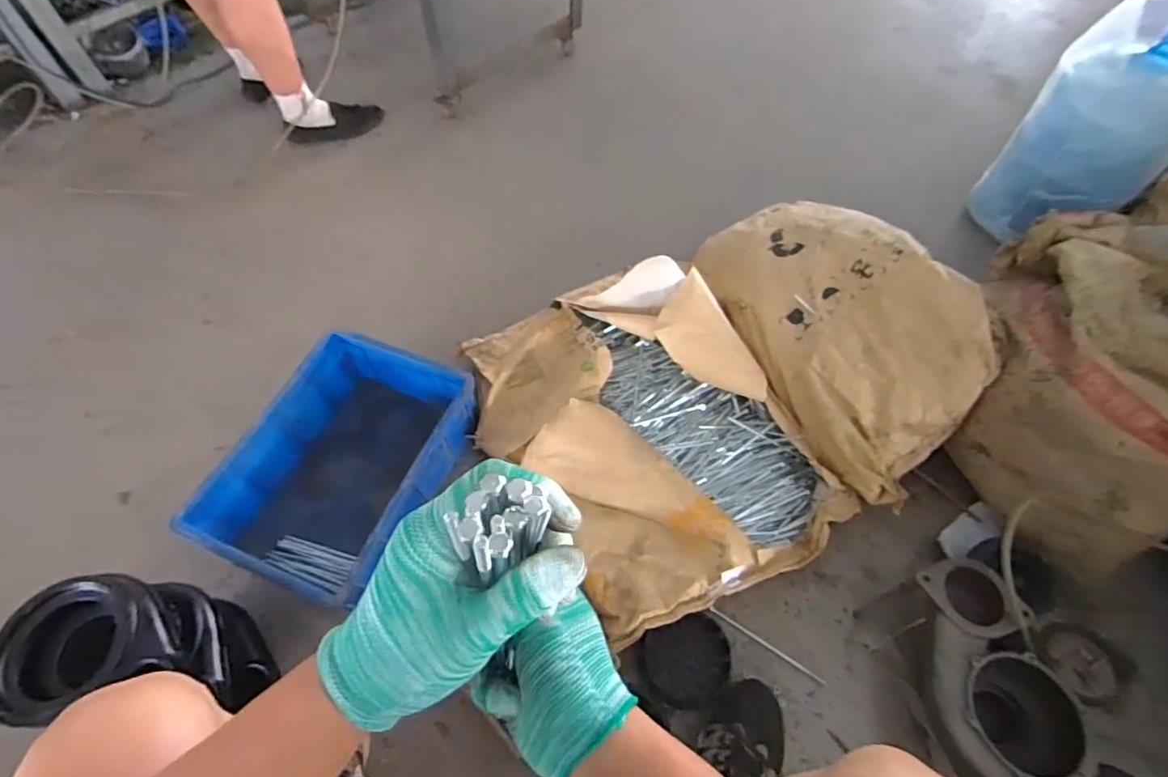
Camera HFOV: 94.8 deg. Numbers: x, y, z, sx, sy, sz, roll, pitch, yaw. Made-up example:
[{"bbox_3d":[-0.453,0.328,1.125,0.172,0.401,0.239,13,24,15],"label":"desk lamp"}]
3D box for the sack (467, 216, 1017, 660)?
[{"bbox_3d":[0.208,-0.017,0.915,0.750,0.248,0.609,-20,60,-13],"label":"sack"}]

